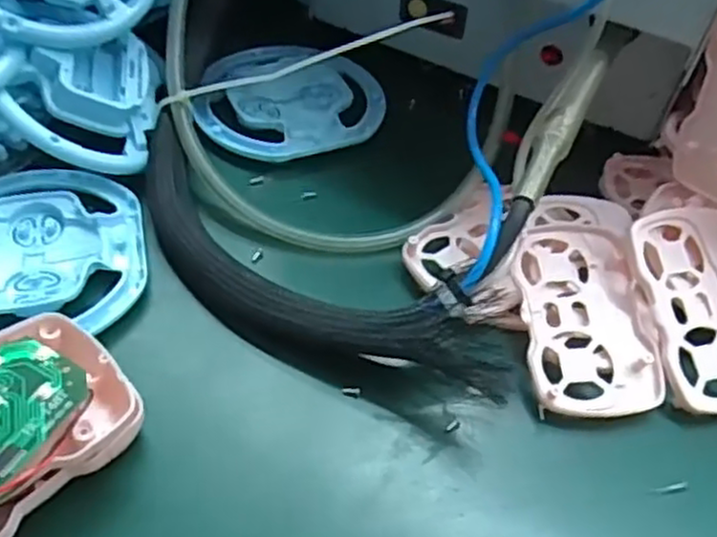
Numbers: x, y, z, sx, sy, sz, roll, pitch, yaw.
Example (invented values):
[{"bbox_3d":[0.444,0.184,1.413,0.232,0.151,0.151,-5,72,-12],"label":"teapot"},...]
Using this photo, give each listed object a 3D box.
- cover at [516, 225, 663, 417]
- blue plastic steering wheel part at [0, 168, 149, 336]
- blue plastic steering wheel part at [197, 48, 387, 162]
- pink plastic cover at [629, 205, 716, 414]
[{"bbox_3d":[0.097,0.020,0.316,0.054,0.014,0.087,1,51,-6],"label":"cover"},{"bbox_3d":[-0.146,-0.009,0.321,0.099,0.016,0.098,-6,52,-12],"label":"blue plastic steering wheel part"},{"bbox_3d":[-0.039,-0.096,0.407,0.099,0.013,0.091,-24,58,-24],"label":"blue plastic steering wheel part"},{"bbox_3d":[0.148,0.017,0.314,0.054,0.011,0.087,-9,75,-14],"label":"pink plastic cover"}]

